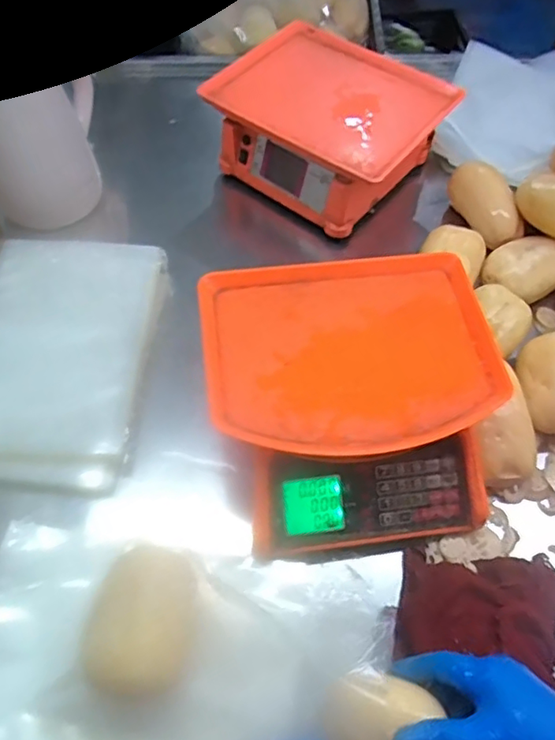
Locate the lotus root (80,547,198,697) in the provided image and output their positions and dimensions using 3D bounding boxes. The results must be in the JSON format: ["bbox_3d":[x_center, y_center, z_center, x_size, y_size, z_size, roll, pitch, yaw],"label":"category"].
[{"bbox_3d":[-0.112,0.214,0.486,0.077,0.079,0.113,8,59,5],"label":"lotus root"}]

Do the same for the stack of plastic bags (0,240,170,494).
[{"bbox_3d":[-0.259,-0.024,0.667,0.212,0.033,0.326,4,58,2],"label":"stack of plastic bags"}]

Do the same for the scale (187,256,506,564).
[{"bbox_3d":[0.078,0.031,0.599,0.284,0.128,0.280,-8,59,-5],"label":"scale"}]

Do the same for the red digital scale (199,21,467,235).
[{"bbox_3d":[0.068,-0.354,0.821,0.290,0.121,0.229,33,64,18],"label":"red digital scale"}]

